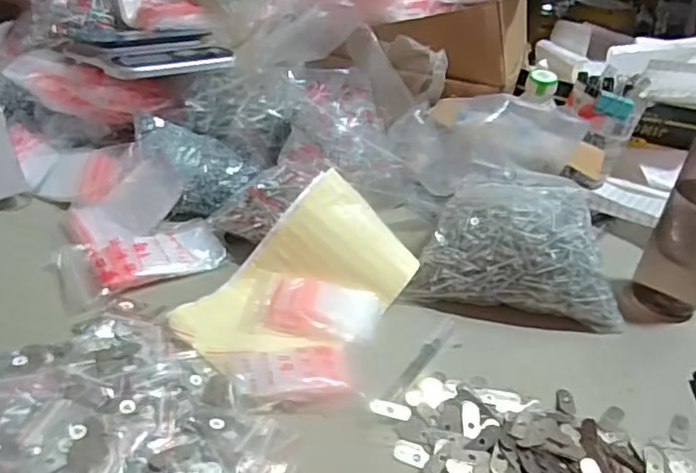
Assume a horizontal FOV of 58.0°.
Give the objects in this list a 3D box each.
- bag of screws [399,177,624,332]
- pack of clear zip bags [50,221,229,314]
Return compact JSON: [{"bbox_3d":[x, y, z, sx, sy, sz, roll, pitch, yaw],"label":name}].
[{"bbox_3d":[0.165,0.003,0.600,0.192,0.089,0.115,9,33,2],"label":"bag of screws"},{"bbox_3d":[-0.185,0.023,0.580,0.148,0.021,0.077,-13,39,-29],"label":"pack of clear zip bags"}]

